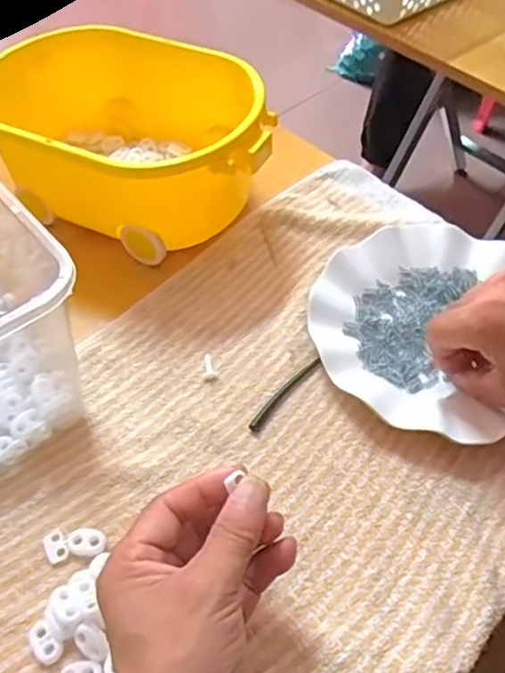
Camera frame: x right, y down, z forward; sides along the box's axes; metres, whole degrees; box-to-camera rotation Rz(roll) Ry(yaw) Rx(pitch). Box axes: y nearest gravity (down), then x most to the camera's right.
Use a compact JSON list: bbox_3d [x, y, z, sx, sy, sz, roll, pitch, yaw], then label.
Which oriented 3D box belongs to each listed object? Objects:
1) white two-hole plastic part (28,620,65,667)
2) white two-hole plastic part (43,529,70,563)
[{"bbox_3d":[-0.111,0.162,0.324,0.014,0.006,0.023,-35,59,-22],"label":"white two-hole plastic part"},{"bbox_3d":[-0.116,0.124,0.359,0.012,0.004,0.018,-27,56,-18],"label":"white two-hole plastic part"}]

